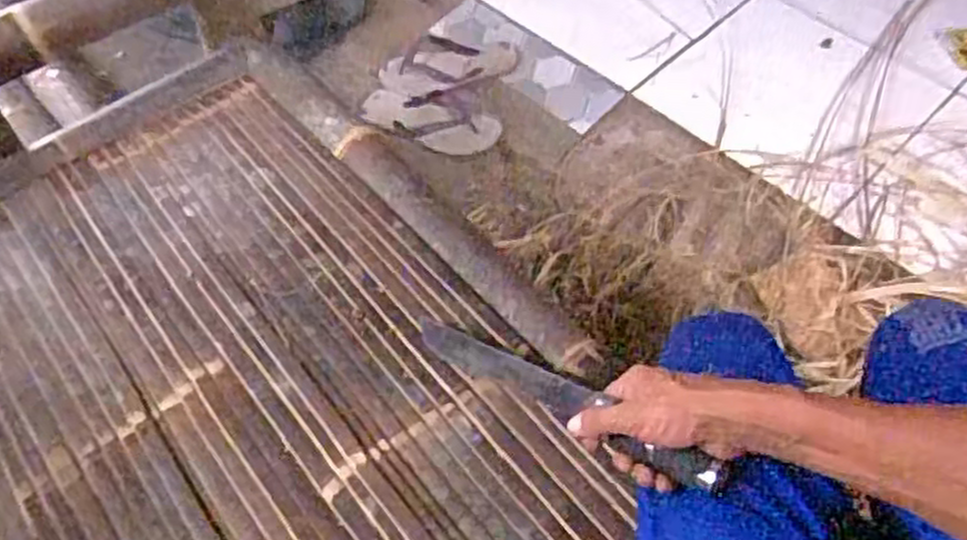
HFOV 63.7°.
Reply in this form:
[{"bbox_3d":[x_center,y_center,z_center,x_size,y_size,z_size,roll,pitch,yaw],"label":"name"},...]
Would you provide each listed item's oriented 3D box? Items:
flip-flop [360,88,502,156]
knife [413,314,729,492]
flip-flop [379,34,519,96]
[{"bbox_3d":[-0.094,-0.270,1.401,0.250,0.033,0.113,19,57,13],"label":"flip-flop"},{"bbox_3d":[0.060,0.106,0.677,0.334,0.036,0.030,22,55,40],"label":"knife"},{"bbox_3d":[-0.061,-0.381,1.434,0.251,0.045,0.106,-10,56,-6],"label":"flip-flop"}]

